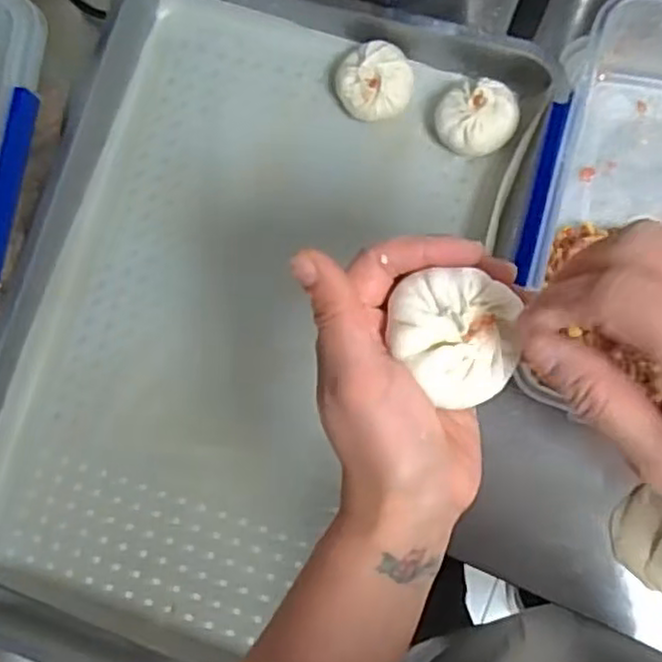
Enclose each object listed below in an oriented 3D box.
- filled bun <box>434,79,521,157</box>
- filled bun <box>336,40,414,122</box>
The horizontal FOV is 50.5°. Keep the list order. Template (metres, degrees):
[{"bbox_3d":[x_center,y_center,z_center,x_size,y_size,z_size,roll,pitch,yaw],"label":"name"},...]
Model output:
[{"bbox_3d":[0.120,-0.172,0.580,0.060,0.040,0.059,0,86,5],"label":"filled bun"},{"bbox_3d":[0.037,-0.207,0.591,0.059,0.045,0.060,-1,85,6],"label":"filled bun"}]

